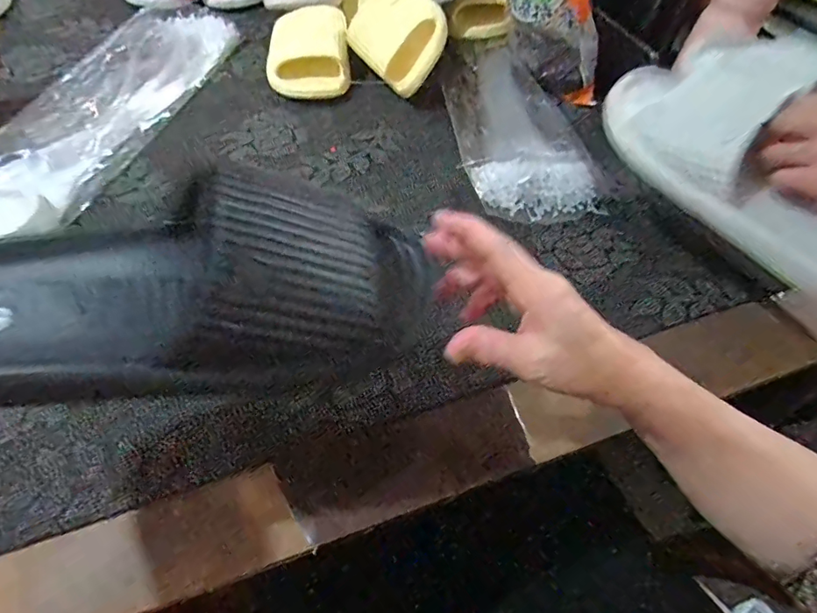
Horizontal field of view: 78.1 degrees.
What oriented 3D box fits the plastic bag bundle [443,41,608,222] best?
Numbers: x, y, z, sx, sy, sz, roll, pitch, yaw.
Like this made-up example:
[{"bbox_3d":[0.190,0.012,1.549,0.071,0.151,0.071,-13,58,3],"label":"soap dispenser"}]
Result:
[{"bbox_3d":[0.118,-0.218,0.584,0.132,0.033,0.291,-5,54,-5],"label":"plastic bag bundle"}]

